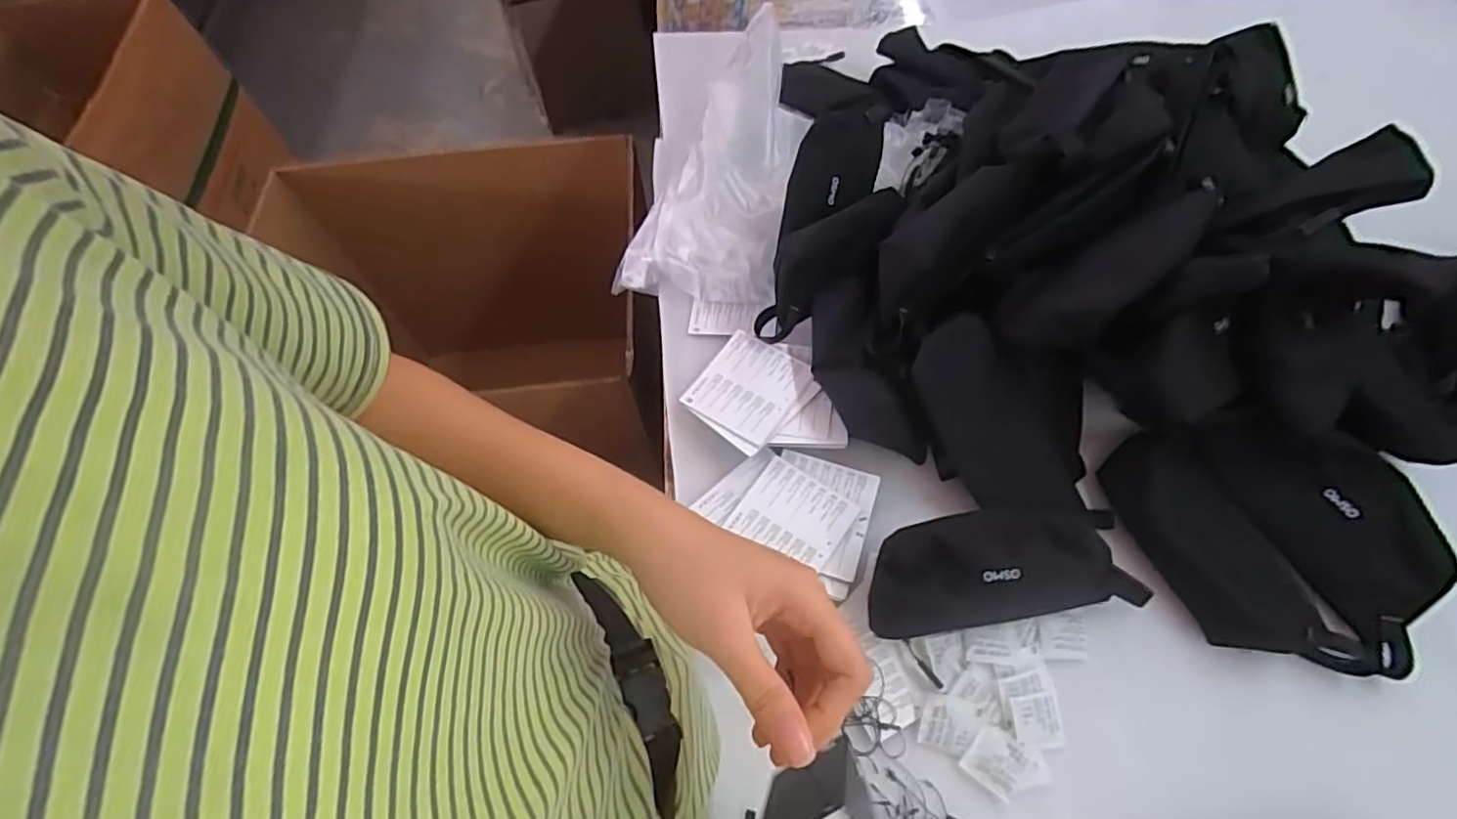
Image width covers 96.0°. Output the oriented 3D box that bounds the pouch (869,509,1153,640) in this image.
[{"bbox_3d":[0.213,0.120,0.507,0.212,0.055,0.078,-8,60,-1],"label":"pouch"}]

